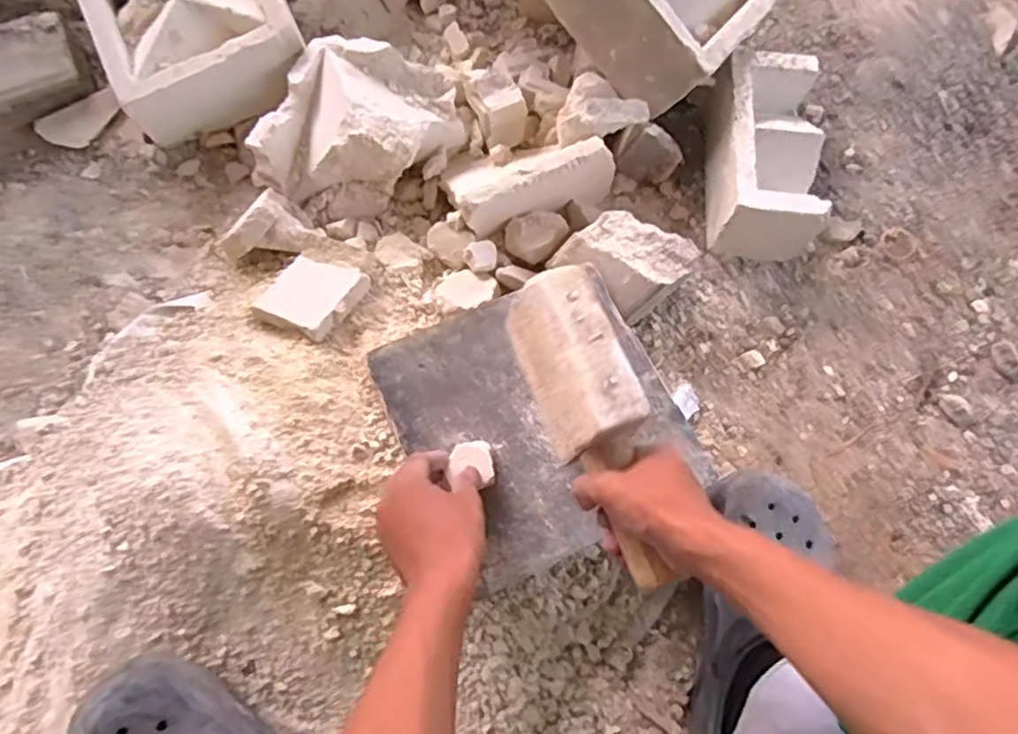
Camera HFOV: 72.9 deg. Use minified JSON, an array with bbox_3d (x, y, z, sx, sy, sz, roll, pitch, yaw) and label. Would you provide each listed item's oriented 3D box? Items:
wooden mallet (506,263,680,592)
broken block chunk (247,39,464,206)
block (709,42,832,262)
[{"bbox_3d":[0.069,0.046,0.545,0.067,0.085,0.246,-17,78,-8],"label":"wooden mallet"},{"bbox_3d":[-0.160,-0.265,0.763,0.214,0.098,0.146,1,69,-2],"label":"broken block chunk"},{"bbox_3d":[0.289,-0.233,0.762,0.120,0.100,0.188,2,69,-1],"label":"block"}]

